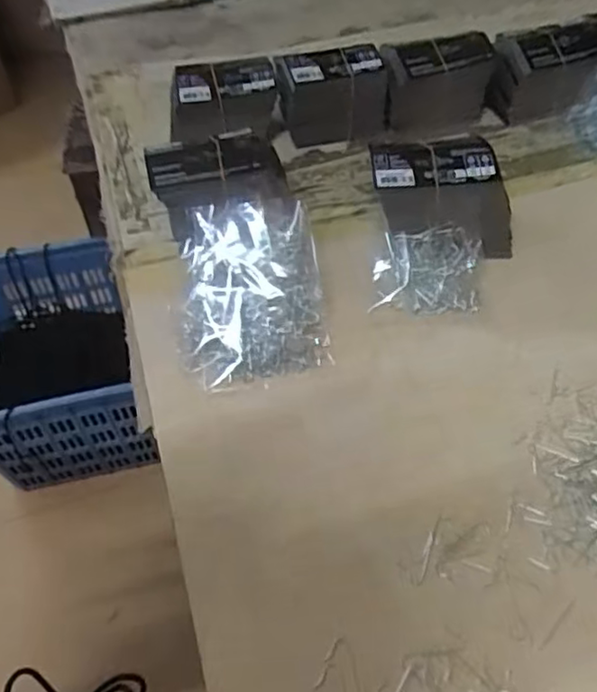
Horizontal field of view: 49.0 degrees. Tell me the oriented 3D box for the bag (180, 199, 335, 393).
[{"bbox_3d":[-0.038,-0.046,0.517,0.110,0.055,0.155,-7,49,-1],"label":"bag"}]

